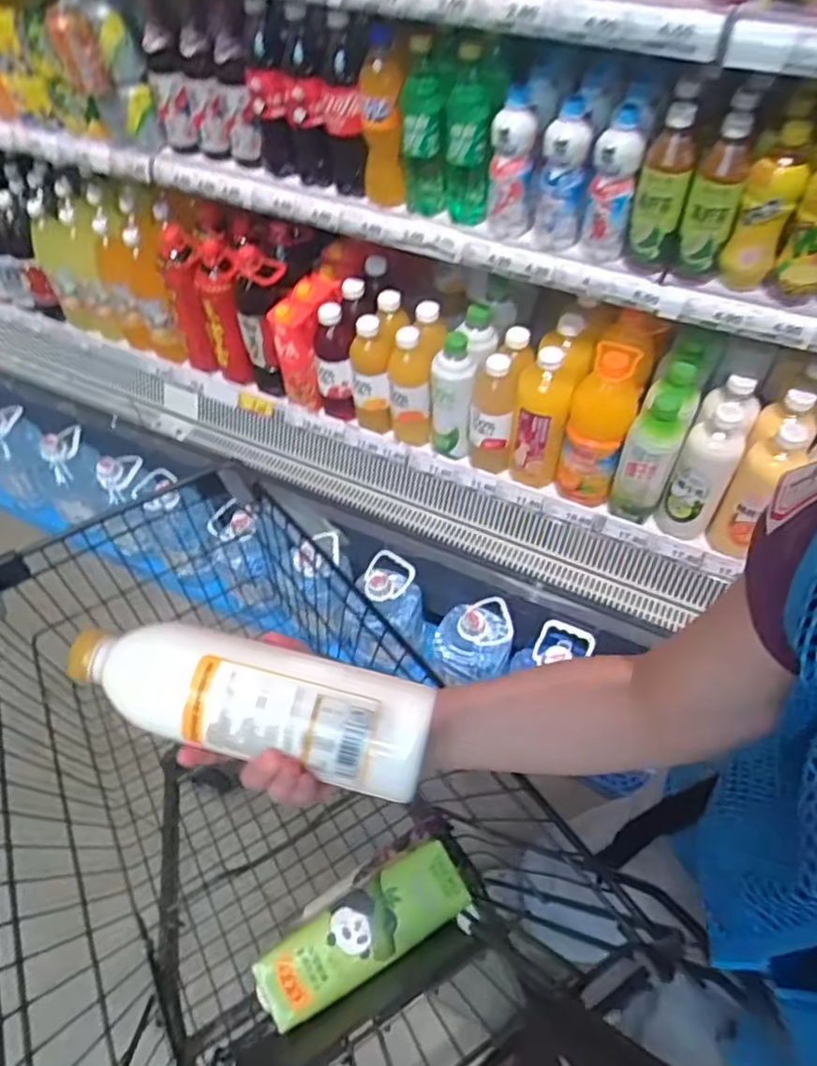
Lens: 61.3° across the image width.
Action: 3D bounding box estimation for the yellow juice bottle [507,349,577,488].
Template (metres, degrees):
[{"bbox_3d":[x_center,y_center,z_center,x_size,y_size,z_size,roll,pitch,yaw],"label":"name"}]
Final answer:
[{"bbox_3d":[0.225,-0.198,1.167,0.089,0.240,0.099,14,56,13],"label":"yellow juice bottle"}]

